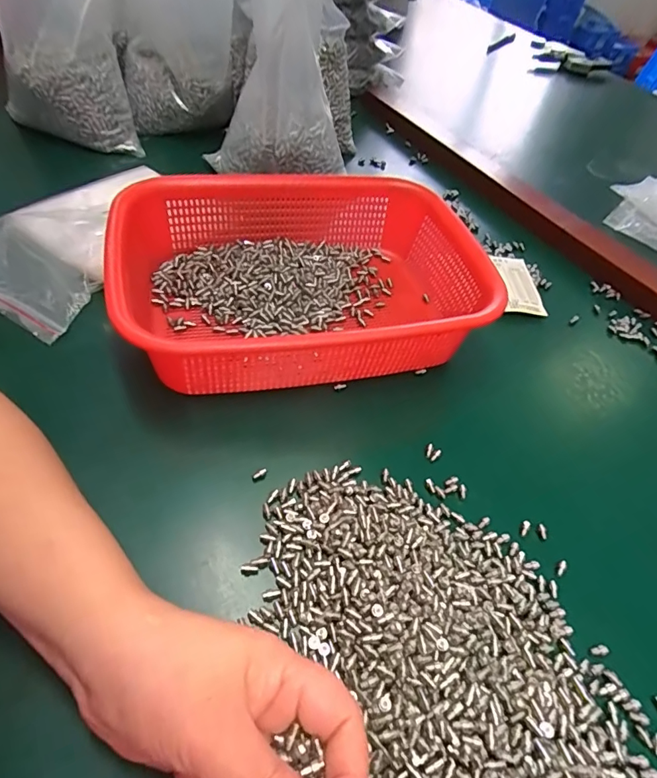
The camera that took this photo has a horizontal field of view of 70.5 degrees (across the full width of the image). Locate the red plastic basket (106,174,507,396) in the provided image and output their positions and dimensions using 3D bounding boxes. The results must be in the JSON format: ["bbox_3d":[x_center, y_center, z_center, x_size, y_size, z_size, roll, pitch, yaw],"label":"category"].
[{"bbox_3d":[-0.015,-0.091,0.389,0.291,0.082,0.211,-9,52,-13],"label":"red plastic basket"}]

